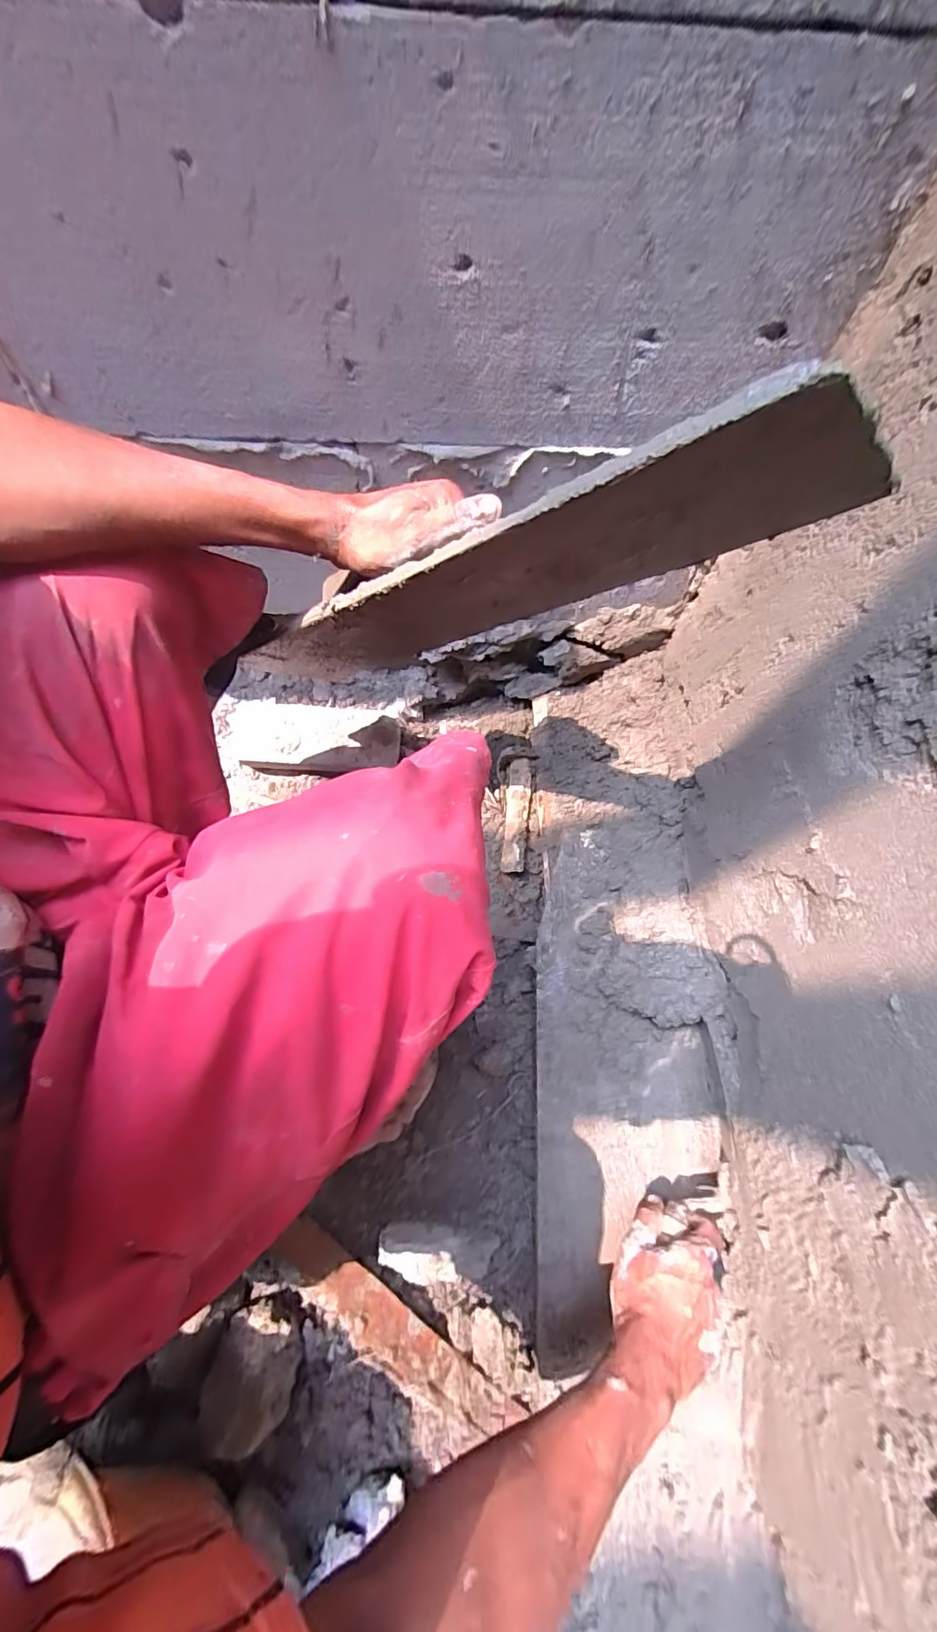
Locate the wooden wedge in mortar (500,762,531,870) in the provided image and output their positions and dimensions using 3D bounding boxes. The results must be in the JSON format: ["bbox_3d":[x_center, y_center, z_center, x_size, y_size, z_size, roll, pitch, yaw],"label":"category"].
[{"bbox_3d":[0.061,-0.001,0.653,0.029,0.026,0.139,5,71,-1],"label":"wooden wedge in mortar"}]

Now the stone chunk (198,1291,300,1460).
[{"bbox_3d":[-0.187,0.482,0.454,0.072,0.046,0.087,17,71,3],"label":"stone chunk"}]

